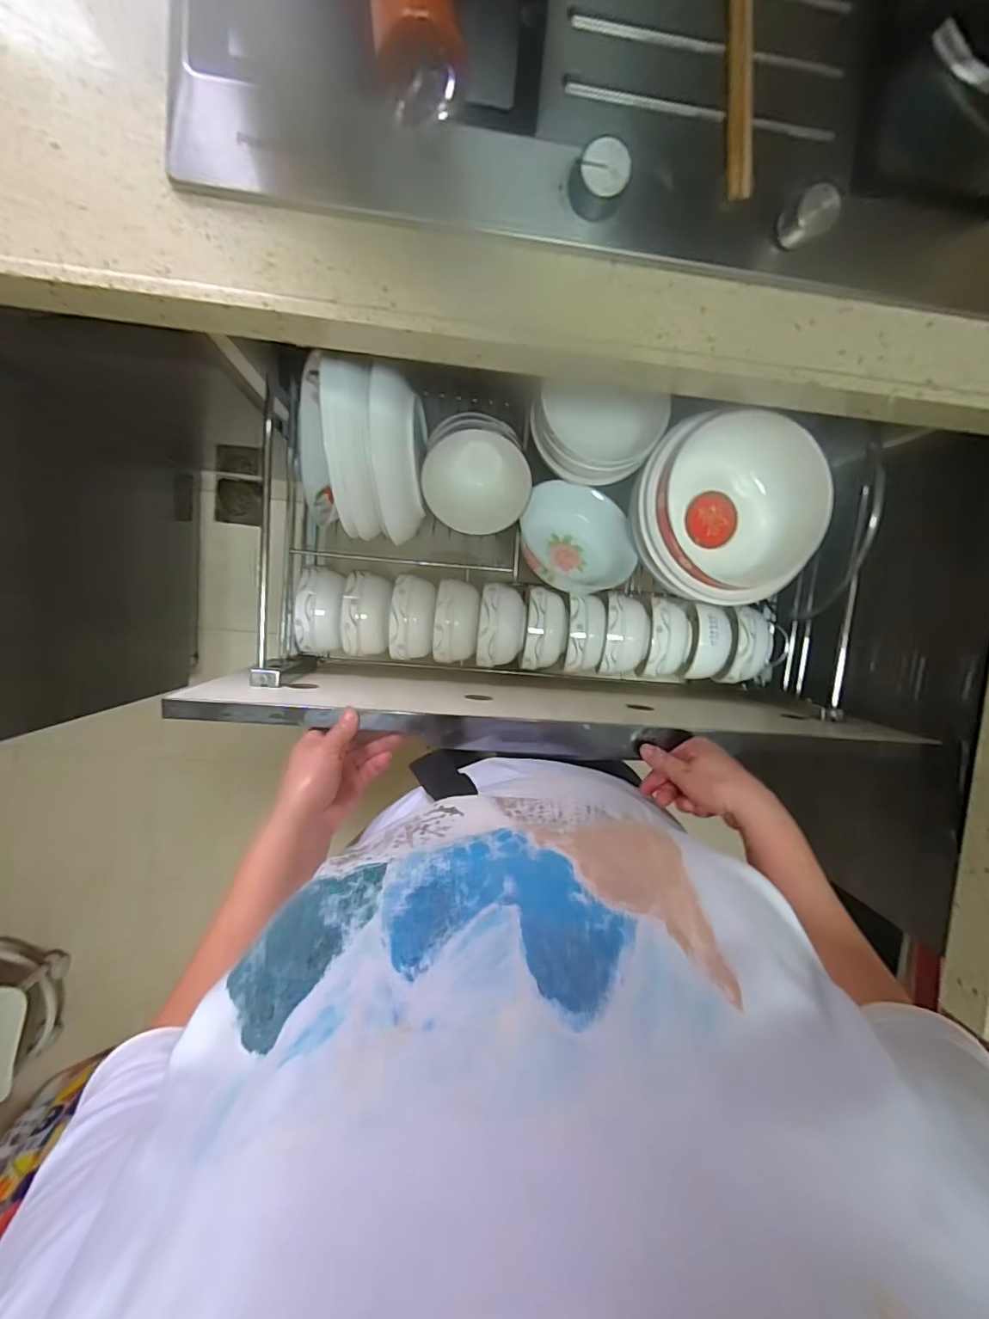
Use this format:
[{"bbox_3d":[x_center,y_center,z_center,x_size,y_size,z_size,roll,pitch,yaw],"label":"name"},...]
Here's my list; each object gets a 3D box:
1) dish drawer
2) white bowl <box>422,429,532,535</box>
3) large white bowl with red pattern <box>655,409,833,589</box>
[{"bbox_3d":[0.078,-0.128,0.618,0.696,0.226,0.404,5,93,-5],"label":"dish drawer"},{"bbox_3d":[-0.021,-0.205,0.609,0.117,0.042,0.106,-1,95,-6],"label":"white bowl"},{"bbox_3d":[0.280,-0.182,0.635,0.184,0.102,0.190,-1,95,-6],"label":"large white bowl with red pattern"}]

